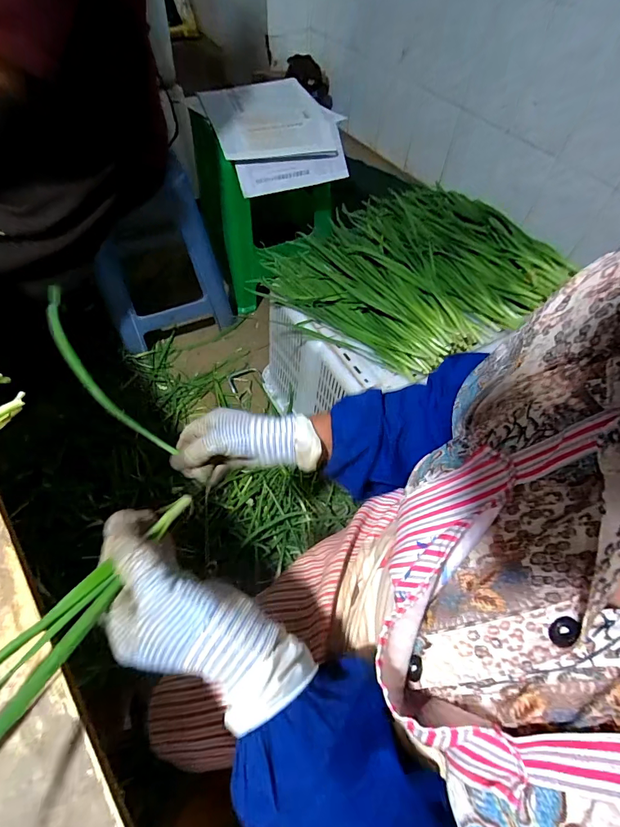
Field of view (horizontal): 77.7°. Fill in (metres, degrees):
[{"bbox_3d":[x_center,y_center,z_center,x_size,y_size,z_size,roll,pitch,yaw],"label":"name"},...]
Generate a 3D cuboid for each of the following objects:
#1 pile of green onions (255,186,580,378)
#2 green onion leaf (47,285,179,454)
[{"bbox_3d":[0.192,-0.301,0.773,0.466,0.098,0.461,1,59,-2],"label":"pile of green onions"},{"bbox_3d":[-0.270,-0.066,0.467,0.043,0.037,0.319,-35,69,-21],"label":"green onion leaf"}]

